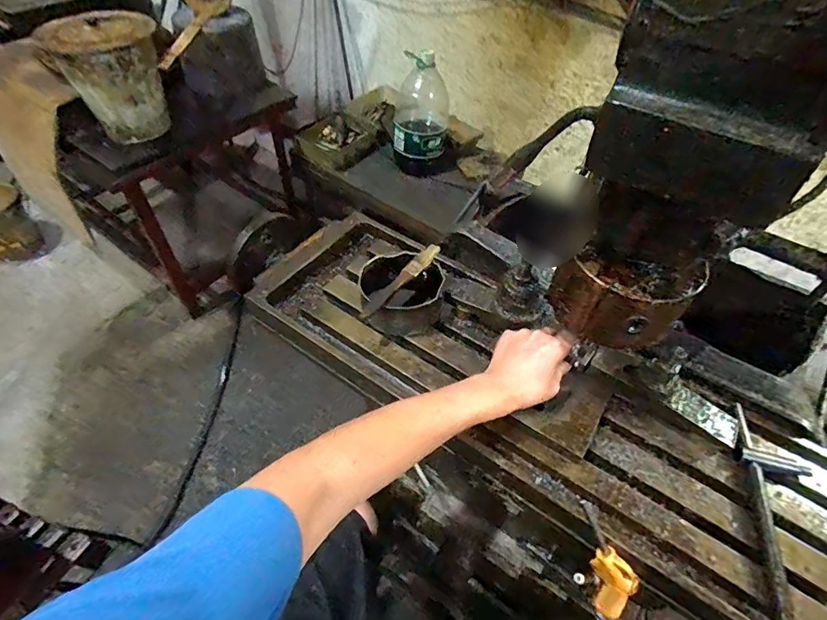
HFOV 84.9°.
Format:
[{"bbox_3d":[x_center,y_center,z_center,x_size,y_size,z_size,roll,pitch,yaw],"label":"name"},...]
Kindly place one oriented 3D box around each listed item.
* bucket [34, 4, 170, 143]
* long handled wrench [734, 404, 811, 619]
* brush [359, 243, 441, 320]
[{"bbox_3d":[-0.765,-0.599,1.160,0.237,0.249,0.274,-23,56,-21],"label":"bucket"},{"bbox_3d":[0.347,0.266,0.417,0.069,0.023,0.376,17,52,10],"label":"long handled wrench"},{"bbox_3d":[-0.016,-0.039,0.579,0.020,0.013,0.154,34,57,21],"label":"brush"}]

